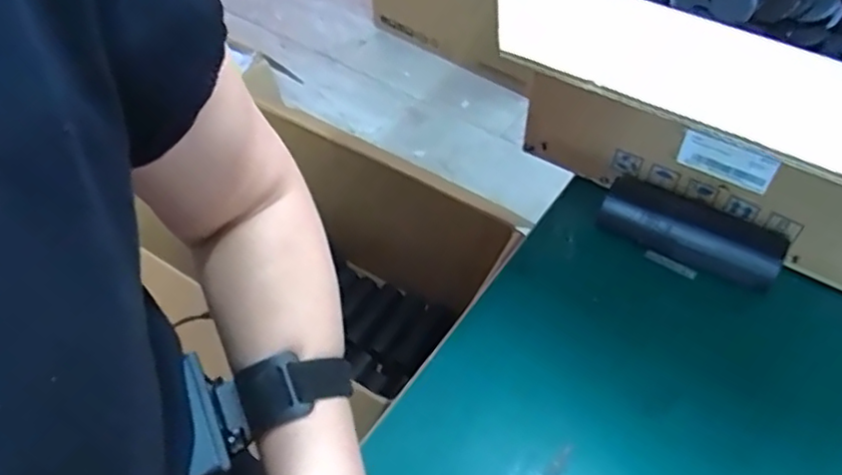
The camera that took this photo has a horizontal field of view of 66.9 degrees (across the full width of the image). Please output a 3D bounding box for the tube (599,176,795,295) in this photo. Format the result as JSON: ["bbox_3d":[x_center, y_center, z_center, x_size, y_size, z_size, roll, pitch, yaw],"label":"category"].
[{"bbox_3d":[0.256,-0.001,0.612,0.167,0.046,0.056,28,56,17],"label":"tube"}]

